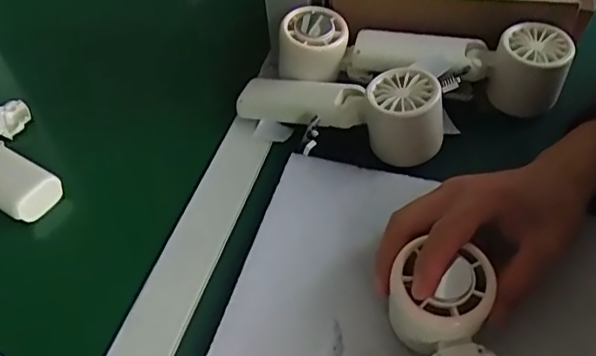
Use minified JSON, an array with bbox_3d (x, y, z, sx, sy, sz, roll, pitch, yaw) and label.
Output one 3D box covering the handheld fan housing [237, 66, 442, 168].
[{"bbox_3d":[0.030,-0.058,0.443,0.163,0.053,0.054,16,53,16],"label":"handheld fan housing"}]

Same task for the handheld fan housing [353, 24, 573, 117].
[{"bbox_3d":[0.125,-0.089,0.461,0.163,0.052,0.058,9,52,10],"label":"handheld fan housing"}]

